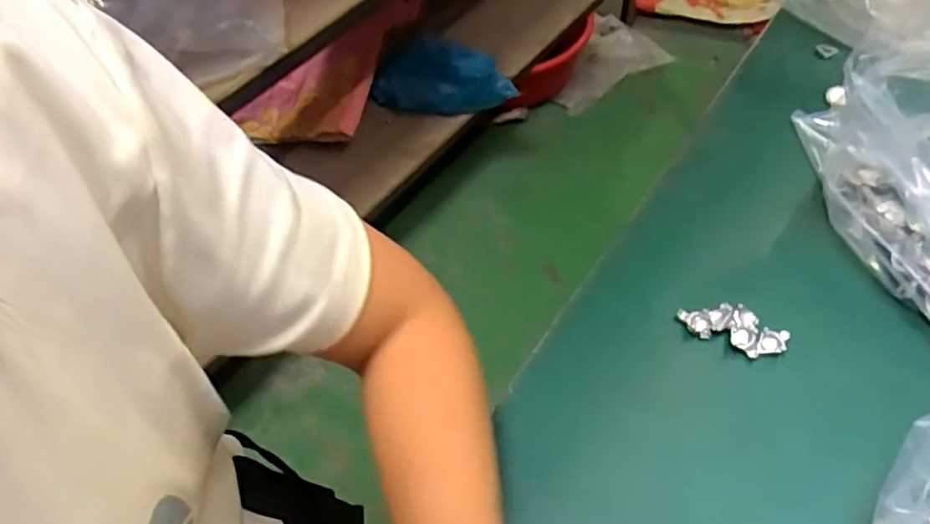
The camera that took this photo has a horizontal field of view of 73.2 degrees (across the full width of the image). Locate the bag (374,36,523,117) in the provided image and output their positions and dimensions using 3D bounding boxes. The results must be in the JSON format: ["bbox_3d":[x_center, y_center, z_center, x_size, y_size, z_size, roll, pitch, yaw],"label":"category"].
[{"bbox_3d":[-0.052,-0.372,1.282,0.301,0.135,0.094,14,56,15],"label":"bag"}]

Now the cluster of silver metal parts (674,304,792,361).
[{"bbox_3d":[0.181,0.044,0.423,0.068,0.011,0.029,22,58,19],"label":"cluster of silver metal parts"}]

